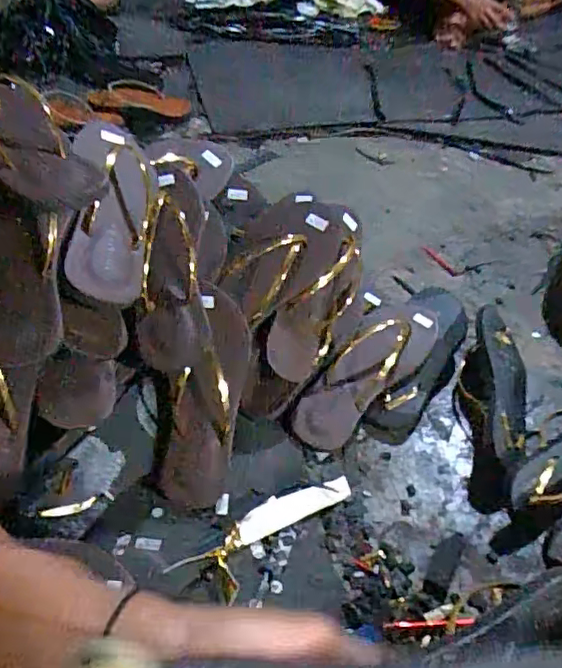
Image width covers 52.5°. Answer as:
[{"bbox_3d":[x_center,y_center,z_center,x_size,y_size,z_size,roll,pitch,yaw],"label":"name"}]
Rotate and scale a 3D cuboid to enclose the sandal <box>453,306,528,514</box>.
[{"bbox_3d":[0.259,0.077,0.694,0.082,0.057,0.282,9,44,12],"label":"sandal"}]

